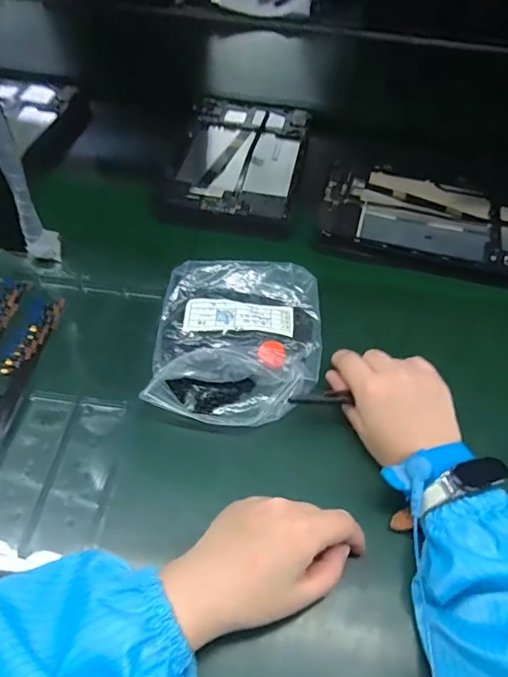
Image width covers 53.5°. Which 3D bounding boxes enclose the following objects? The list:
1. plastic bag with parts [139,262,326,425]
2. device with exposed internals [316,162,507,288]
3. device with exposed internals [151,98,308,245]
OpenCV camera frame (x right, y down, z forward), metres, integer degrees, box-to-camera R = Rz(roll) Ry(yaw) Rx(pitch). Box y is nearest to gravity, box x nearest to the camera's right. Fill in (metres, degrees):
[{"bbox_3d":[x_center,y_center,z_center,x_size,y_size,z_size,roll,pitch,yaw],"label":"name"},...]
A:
[{"bbox_3d":[-0.012,-0.006,0.442,0.141,0.020,0.171,5,51,1],"label":"plastic bag with parts"},{"bbox_3d":[0.193,-0.129,0.547,0.231,0.014,0.166,11,51,5],"label":"device with exposed internals"},{"bbox_3d":[-0.016,-0.216,0.601,0.145,0.011,0.256,10,51,5],"label":"device with exposed internals"}]

